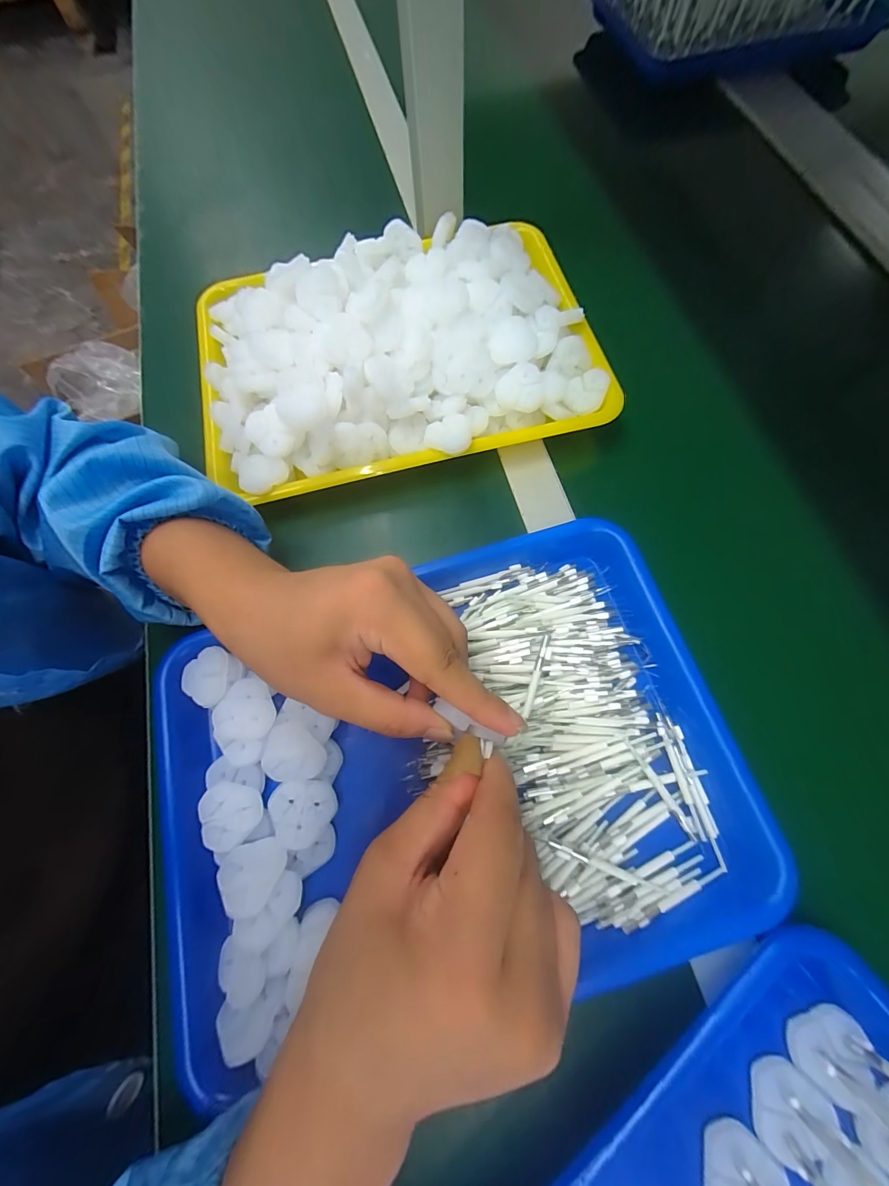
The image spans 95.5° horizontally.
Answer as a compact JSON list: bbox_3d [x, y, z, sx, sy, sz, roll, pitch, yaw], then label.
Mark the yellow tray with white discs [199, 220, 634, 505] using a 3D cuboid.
[{"bbox_3d":[-0.042,-0.210,0.341,0.330,0.068,0.234,-13,71,-3],"label":"yellow tray with white discs"}]

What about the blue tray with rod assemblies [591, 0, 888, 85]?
[{"bbox_3d":[0.388,-0.805,0.533,0.309,0.088,0.248,-10,71,-1],"label":"blue tray with rod assemblies"}]

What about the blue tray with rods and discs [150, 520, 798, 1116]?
[{"bbox_3d":[-0.007,0.104,0.251,0.358,0.032,0.240,-15,71,-3],"label":"blue tray with rods and discs"}]

